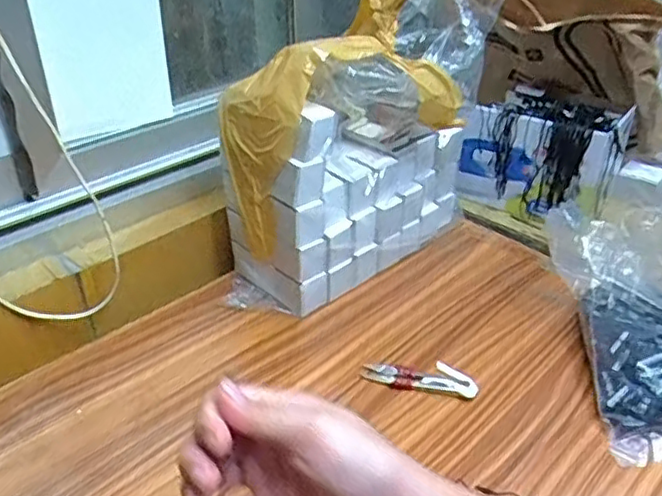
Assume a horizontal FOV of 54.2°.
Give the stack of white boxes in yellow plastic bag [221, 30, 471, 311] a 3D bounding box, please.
[{"bbox_3d":[0.029,-0.098,0.719,0.280,0.264,0.127,-22,39,-30],"label":"stack of white boxes in yellow plastic bag"}]

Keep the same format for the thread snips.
[{"bbox_3d":[0.084,0.122,0.616,0.106,0.012,0.037,8,34,12],"label":"thread snips"}]

